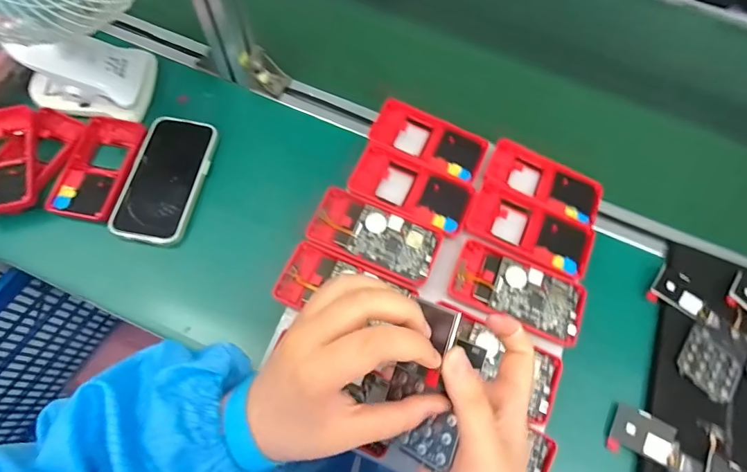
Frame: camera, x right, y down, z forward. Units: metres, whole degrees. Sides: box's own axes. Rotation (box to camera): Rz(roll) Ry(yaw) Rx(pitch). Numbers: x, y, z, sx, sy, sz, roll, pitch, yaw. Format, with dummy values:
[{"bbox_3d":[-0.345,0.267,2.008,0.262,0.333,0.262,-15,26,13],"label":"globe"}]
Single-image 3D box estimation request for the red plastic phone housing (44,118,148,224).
[{"bbox_3d":[-0.298,-0.076,0.463,0.068,0.020,0.127,11,67,2],"label":"red plastic phone housing"}]

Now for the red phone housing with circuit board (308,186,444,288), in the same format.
[{"bbox_3d":[0.002,-0.001,0.399,0.120,0.011,0.060,21,69,6],"label":"red phone housing with circuit board"}]

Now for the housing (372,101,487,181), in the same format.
[{"bbox_3d":[0.060,-0.104,0.448,0.119,0.013,0.065,22,67,7],"label":"housing"}]

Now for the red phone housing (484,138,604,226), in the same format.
[{"bbox_3d":[0.183,-0.059,0.450,0.121,0.013,0.064,26,68,8],"label":"red phone housing"}]

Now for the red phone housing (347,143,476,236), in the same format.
[{"bbox_3d":[0.039,-0.048,0.425,0.121,0.009,0.060,23,68,7],"label":"red phone housing"}]

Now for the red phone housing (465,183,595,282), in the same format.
[{"bbox_3d":[0.156,-0.007,0.419,0.119,0.012,0.065,25,68,8],"label":"red phone housing"}]

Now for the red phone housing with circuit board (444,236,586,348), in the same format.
[{"bbox_3d":[0.133,0.050,0.388,0.119,0.009,0.061,22,67,6],"label":"red phone housing with circuit board"}]

